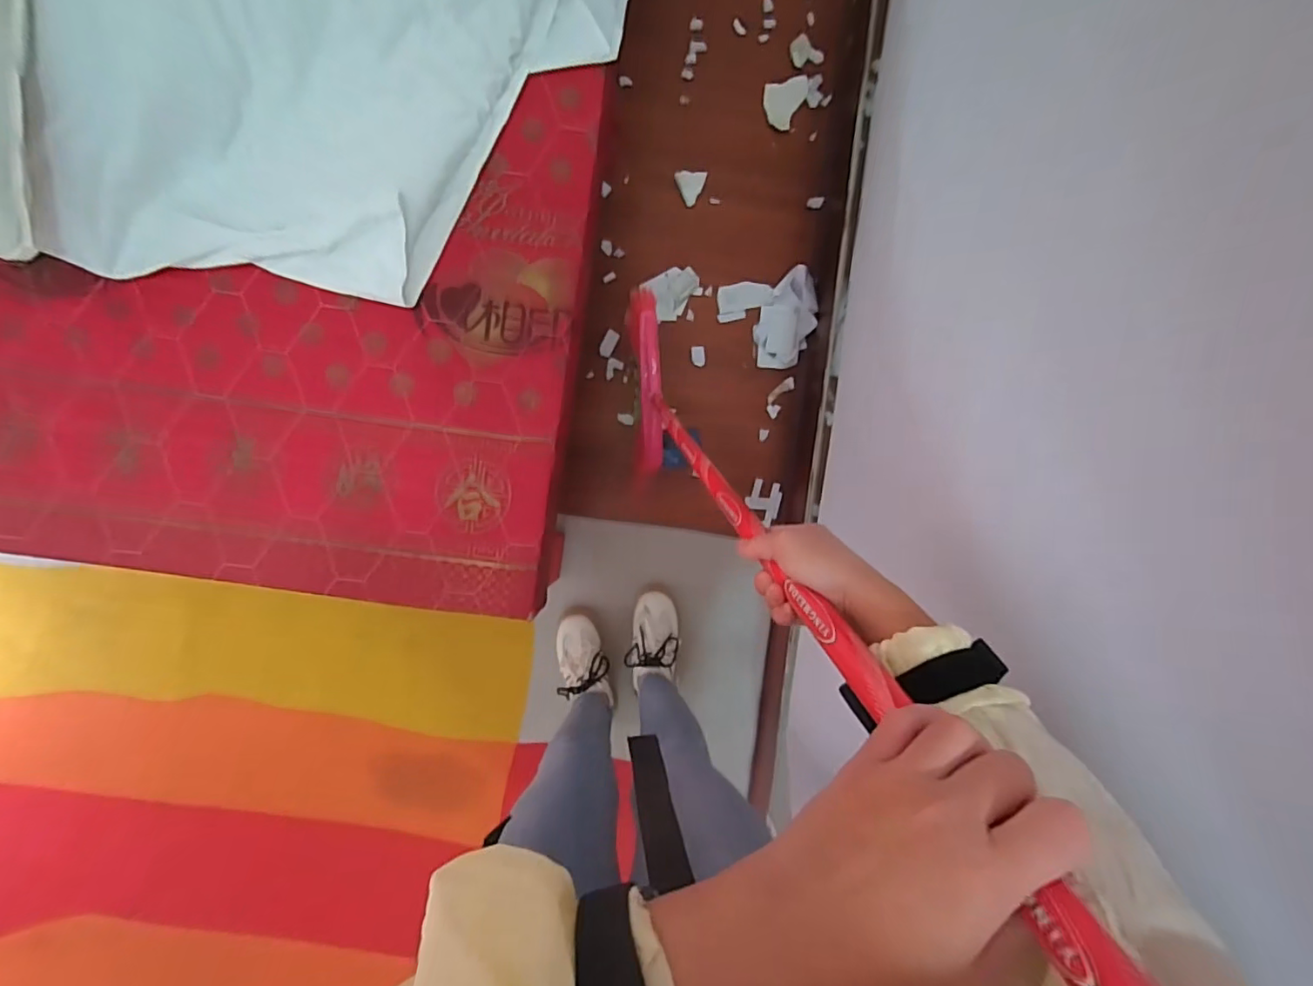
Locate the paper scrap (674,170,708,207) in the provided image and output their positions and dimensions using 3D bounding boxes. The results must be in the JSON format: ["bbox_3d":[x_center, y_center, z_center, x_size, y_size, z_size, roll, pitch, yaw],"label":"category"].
[{"bbox_3d":[0.071,-0.646,1.177,0.066,0.005,0.076,4,91,-8],"label":"paper scrap"}]

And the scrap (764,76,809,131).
[{"bbox_3d":[0.270,-0.843,1.184,0.081,0.011,0.121,27,88,-2],"label":"scrap"}]

